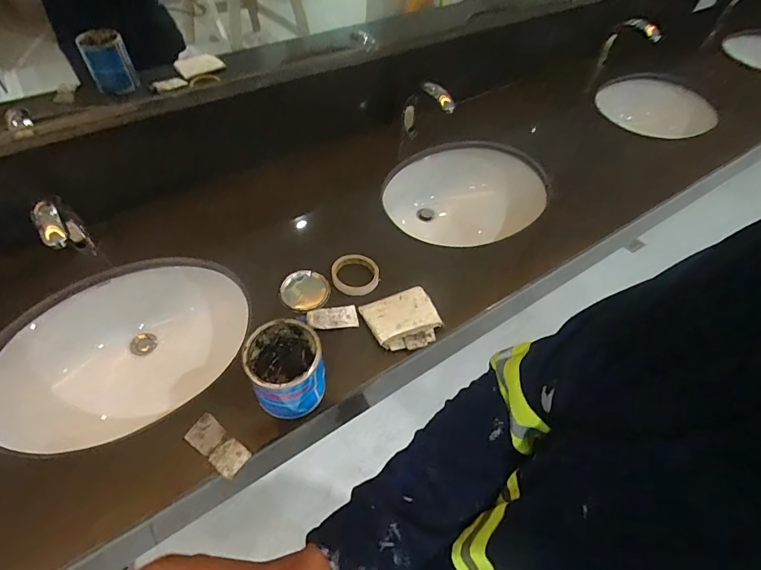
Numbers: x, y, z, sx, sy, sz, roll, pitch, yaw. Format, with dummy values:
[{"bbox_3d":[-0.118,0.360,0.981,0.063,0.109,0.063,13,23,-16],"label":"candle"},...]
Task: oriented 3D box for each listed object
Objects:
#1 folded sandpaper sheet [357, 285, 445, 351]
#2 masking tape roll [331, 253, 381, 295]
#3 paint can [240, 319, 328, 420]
[{"bbox_3d":[0.043,0.062,0.749,0.126,0.015,0.112,-18,57,-17],"label":"folded sandpaper sheet"},{"bbox_3d":[-0.050,-0.021,0.808,0.091,0.026,0.085,2,54,-3],"label":"masking tape roll"},{"bbox_3d":[-0.142,0.128,0.621,0.101,0.121,0.106,2,54,-3],"label":"paint can"}]

